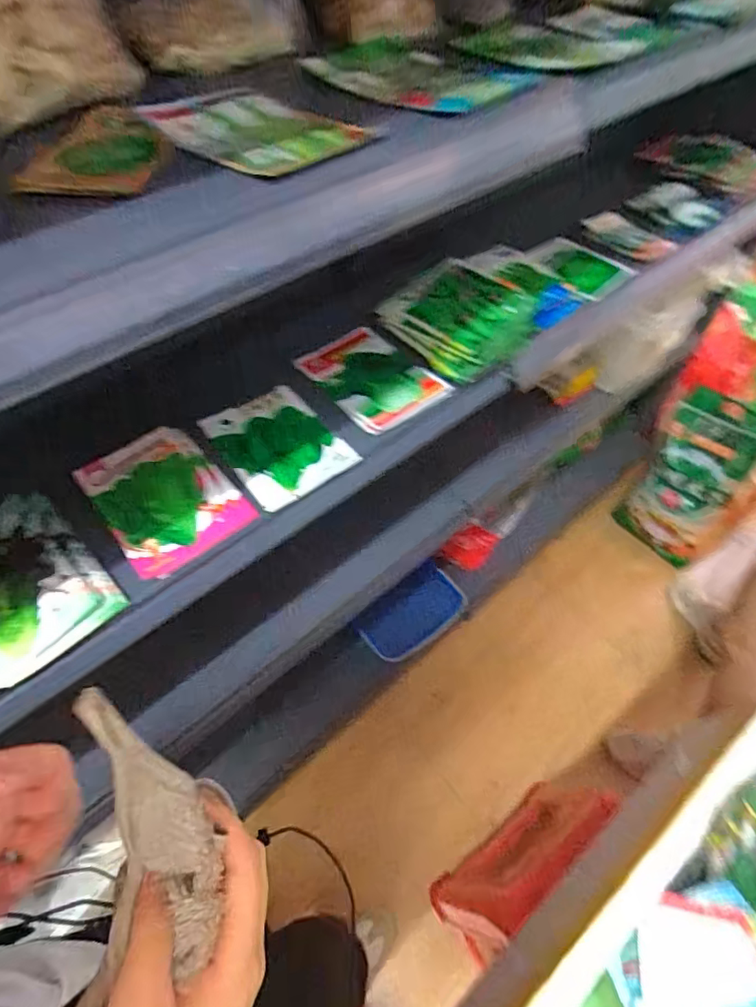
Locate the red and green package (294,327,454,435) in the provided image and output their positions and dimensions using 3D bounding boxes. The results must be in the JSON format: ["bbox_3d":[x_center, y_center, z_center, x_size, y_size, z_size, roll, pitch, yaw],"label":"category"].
[{"bbox_3d":[-0.013,-0.178,0.722,0.132,0.030,0.194,-33,62,-21],"label":"red and green package"}]

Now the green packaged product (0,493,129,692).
[{"bbox_3d":[-0.372,0.082,0.520,0.142,0.021,0.190,-39,64,-24],"label":"green packaged product"}]

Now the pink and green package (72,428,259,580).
[{"bbox_3d":[-0.251,-0.013,0.592,0.134,0.009,0.195,-36,63,-22],"label":"pink and green package"}]

